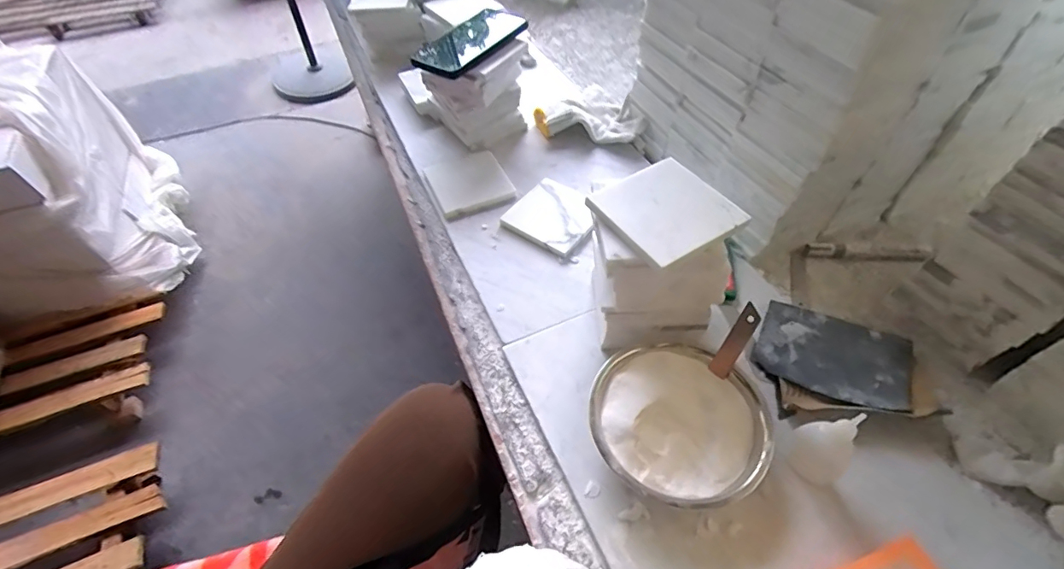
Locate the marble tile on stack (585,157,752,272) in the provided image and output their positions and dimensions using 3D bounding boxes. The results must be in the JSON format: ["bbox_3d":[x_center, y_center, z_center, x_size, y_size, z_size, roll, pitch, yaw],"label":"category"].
[{"bbox_3d":[0.115,-0.065,0.424,0.104,0.010,0.098,-25,58,-16],"label":"marble tile on stack"}]

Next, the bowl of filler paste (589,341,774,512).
[{"bbox_3d":[0.127,0.123,0.440,0.145,0.046,0.145,-1,54,1],"label":"bowl of filler paste"}]

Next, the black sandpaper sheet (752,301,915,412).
[{"bbox_3d":[0.304,0.070,0.494,0.142,0.011,0.097,21,57,16],"label":"black sandpaper sheet"}]

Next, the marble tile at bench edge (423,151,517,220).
[{"bbox_3d":[-0.087,-0.140,0.679,0.099,0.011,0.112,-20,56,-13],"label":"marble tile at bench edge"}]

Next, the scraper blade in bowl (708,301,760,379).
[{"bbox_3d":[0.184,0.052,0.446,0.018,0.072,0.010,35,17,31],"label":"scraper blade in bowl"}]

